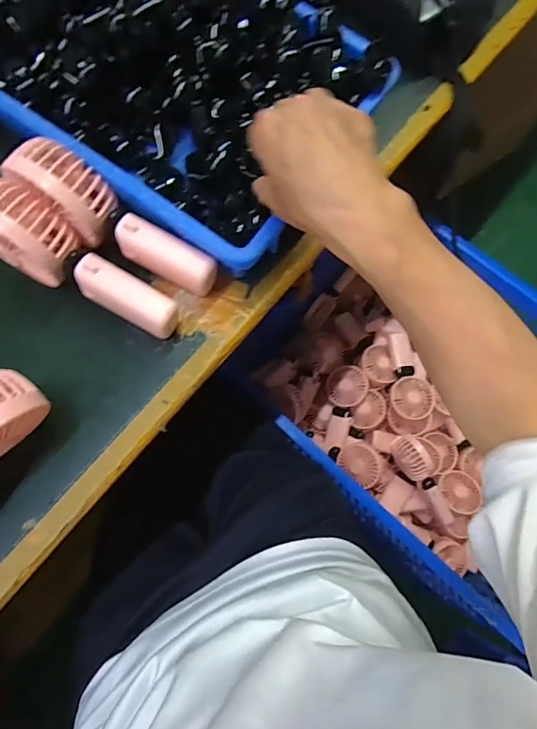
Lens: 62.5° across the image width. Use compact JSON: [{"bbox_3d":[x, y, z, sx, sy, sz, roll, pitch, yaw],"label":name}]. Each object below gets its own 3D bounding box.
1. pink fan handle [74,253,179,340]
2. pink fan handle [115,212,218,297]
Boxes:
[{"bbox_3d":[-0.114,-0.055,0.361,0.085,0.036,0.033,32,74,-11],"label":"pink fan handle"},{"bbox_3d":[-0.083,-0.089,0.363,0.083,0.032,0.029,27,75,7],"label":"pink fan handle"}]

